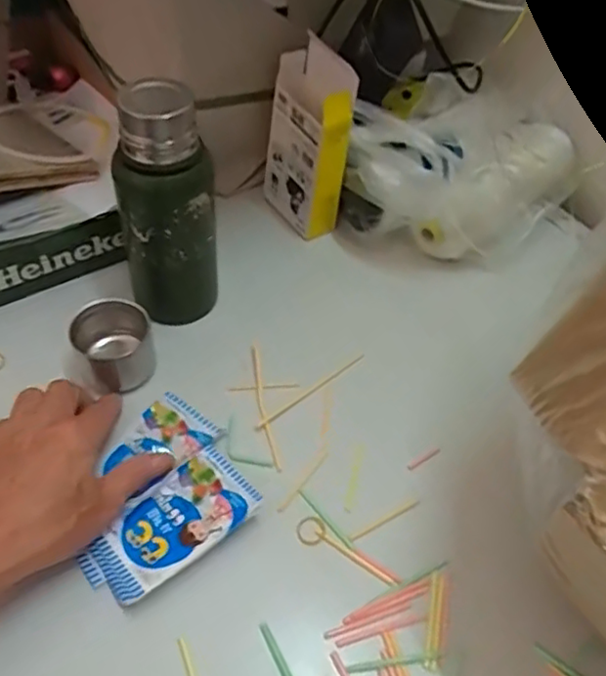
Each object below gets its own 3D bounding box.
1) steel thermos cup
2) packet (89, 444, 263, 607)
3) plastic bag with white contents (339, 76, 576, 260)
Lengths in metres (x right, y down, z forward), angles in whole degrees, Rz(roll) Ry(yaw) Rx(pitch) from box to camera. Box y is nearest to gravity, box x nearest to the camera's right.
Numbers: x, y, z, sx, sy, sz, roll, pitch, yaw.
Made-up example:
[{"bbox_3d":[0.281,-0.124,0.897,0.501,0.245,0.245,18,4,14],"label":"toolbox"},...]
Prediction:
[{"bbox_3d":[-0.150,0.005,0.506,0.059,0.044,0.059,2,50,-3],"label":"steel thermos cup"},{"bbox_3d":[-0.088,0.125,0.435,0.110,0.019,0.064,-32,59,-27],"label":"packet"},{"bbox_3d":[0.159,-0.168,0.631,0.212,0.106,0.167,16,51,9],"label":"plastic bag with white contents"}]

